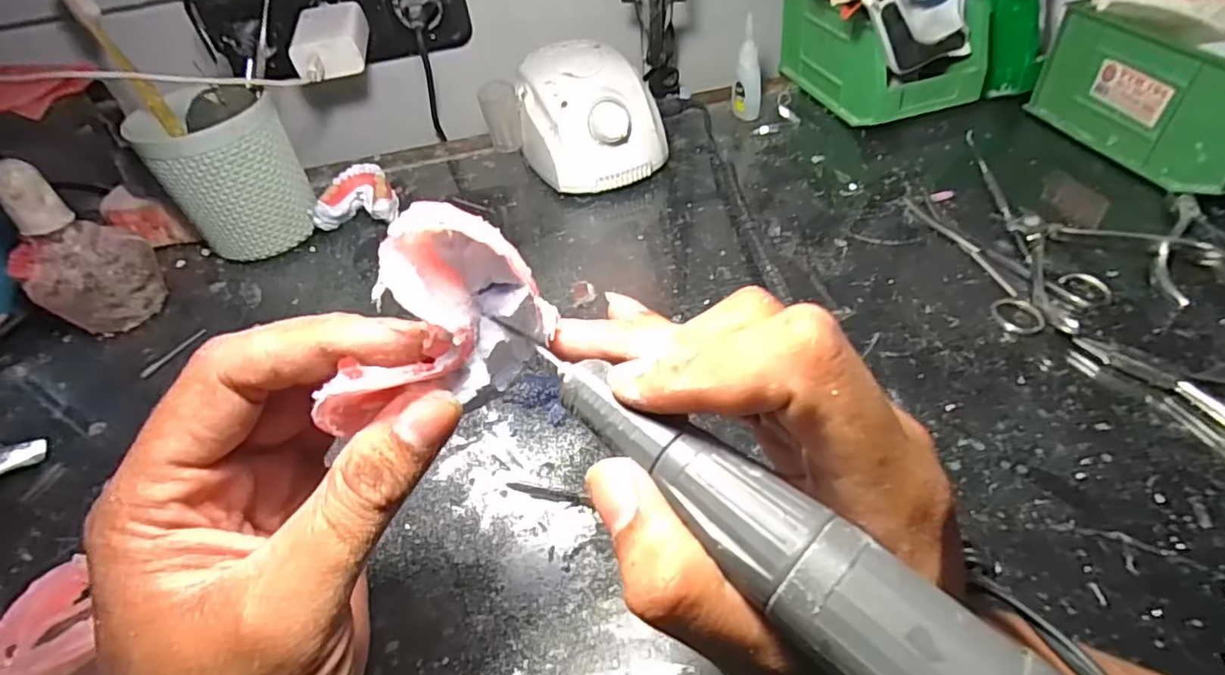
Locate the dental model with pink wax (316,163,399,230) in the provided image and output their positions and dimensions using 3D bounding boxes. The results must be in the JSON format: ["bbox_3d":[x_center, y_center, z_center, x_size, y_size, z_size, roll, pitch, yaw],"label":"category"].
[{"bbox_3d":[-0.207,-0.113,0.503,0.061,0.035,0.054,-4,46,4],"label":"dental model with pink wax"}]

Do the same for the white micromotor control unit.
[{"bbox_3d":[-0.025,-0.184,0.512,0.094,0.084,0.128,-26,48,-17],"label":"white micromotor control unit"}]

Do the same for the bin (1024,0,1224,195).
[{"bbox_3d":[0.424,-0.183,0.446,0.095,0.083,0.168,-14,46,-6],"label":"bin"}]

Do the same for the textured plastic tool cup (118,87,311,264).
[{"bbox_3d":[-0.288,-0.125,0.462,0.091,0.103,0.080,-32,50,-22],"label":"textured plastic tool cup"}]

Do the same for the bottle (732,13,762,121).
[{"bbox_3d":[0.122,-0.237,0.542,0.025,0.084,0.019,5,47,12],"label":"bottle"}]

